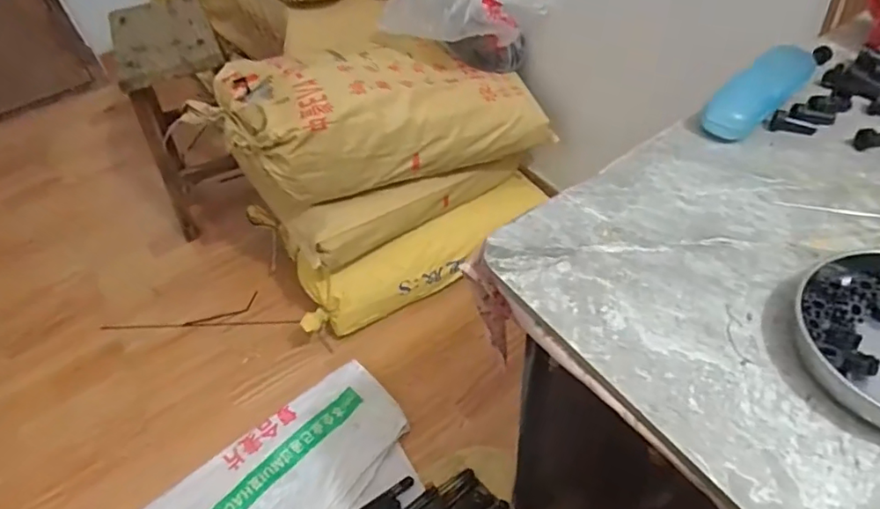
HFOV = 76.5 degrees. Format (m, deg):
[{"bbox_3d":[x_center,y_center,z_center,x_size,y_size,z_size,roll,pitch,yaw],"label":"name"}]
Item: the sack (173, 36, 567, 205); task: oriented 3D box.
[{"bbox_3d":[-0.114,-0.281,1.160,0.683,0.235,0.241,-8,46,-24],"label":"sack"}]

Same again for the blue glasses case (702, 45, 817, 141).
[{"bbox_3d":[0.313,-0.160,0.543,0.153,0.034,0.049,-35,54,-22],"label":"blue glasses case"}]

